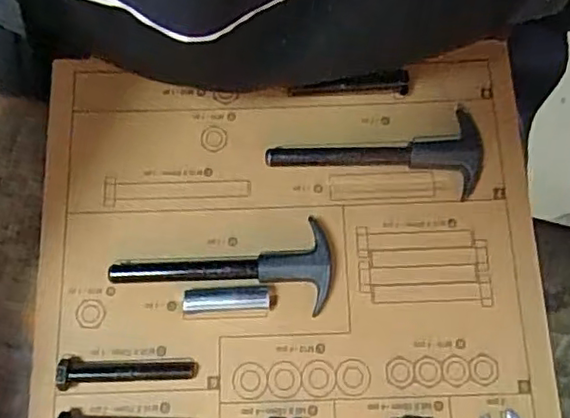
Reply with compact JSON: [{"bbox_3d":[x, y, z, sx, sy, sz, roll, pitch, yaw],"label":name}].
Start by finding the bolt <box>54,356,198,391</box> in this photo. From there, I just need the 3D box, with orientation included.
[{"bbox_3d":[-0.090,0.094,0.355,0.075,0.017,0.016,1,73,2],"label":"bolt"}]

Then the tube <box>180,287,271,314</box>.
[{"bbox_3d":[-0.034,0.054,0.368,0.050,0.013,0.013,-2,73,1],"label":"tube"}]

